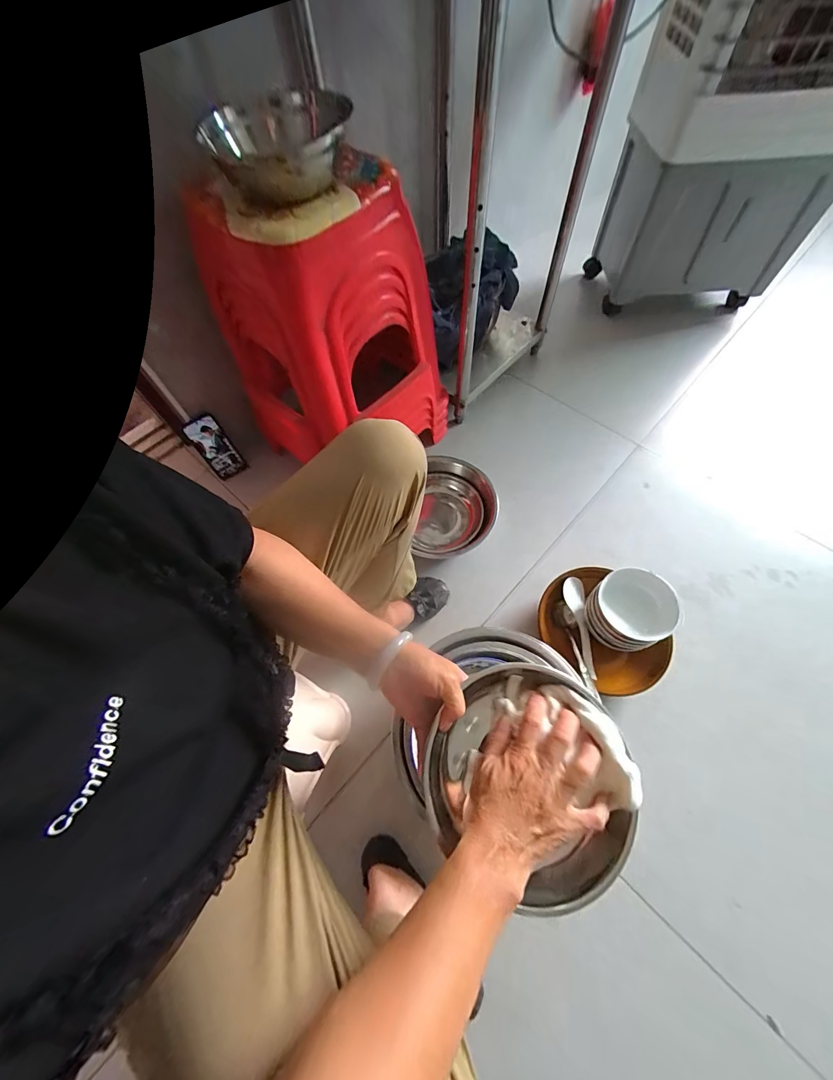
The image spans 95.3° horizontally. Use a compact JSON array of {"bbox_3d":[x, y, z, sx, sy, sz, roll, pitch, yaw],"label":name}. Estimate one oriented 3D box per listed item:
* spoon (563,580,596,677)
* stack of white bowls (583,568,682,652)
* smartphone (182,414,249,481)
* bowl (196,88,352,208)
[{"bbox_3d":[0.323,0.168,0.743,0.044,0.031,0.187,-5,64,2],"label":"spoon"},{"bbox_3d":[0.399,0.136,0.706,0.152,0.097,0.136,-45,53,1],"label":"stack of white bowls"},{"bbox_3d":[-0.511,-0.233,0.975,0.079,0.175,0.007,-35,51,-11],"label":"smartphone"},{"bbox_3d":[-0.185,-0.549,0.531,0.181,0.068,0.178,-6,64,1],"label":"bowl"}]

